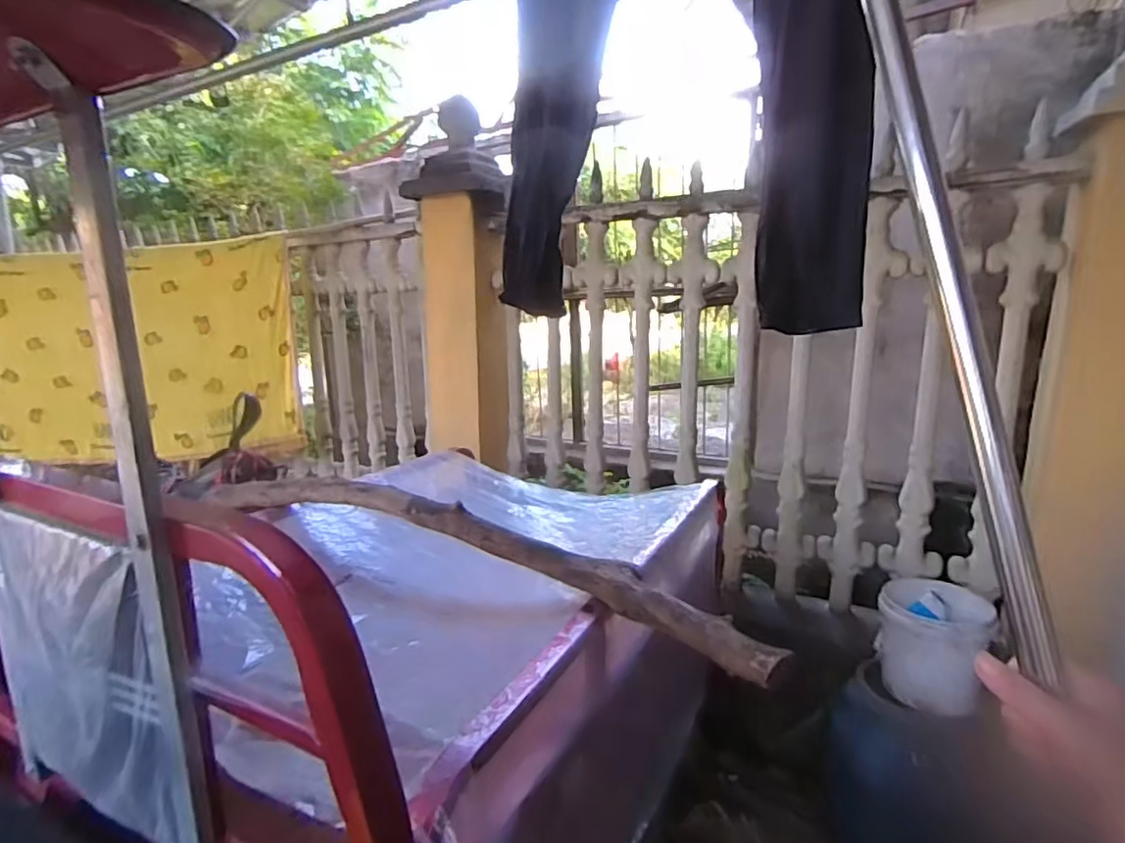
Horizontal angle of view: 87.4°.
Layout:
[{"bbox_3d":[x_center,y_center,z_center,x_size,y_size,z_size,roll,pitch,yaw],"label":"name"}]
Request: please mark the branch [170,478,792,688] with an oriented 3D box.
[{"bbox_3d":[-0.307,0.222,1.209,1.513,0.101,0.145,7,14,29],"label":"branch"}]

